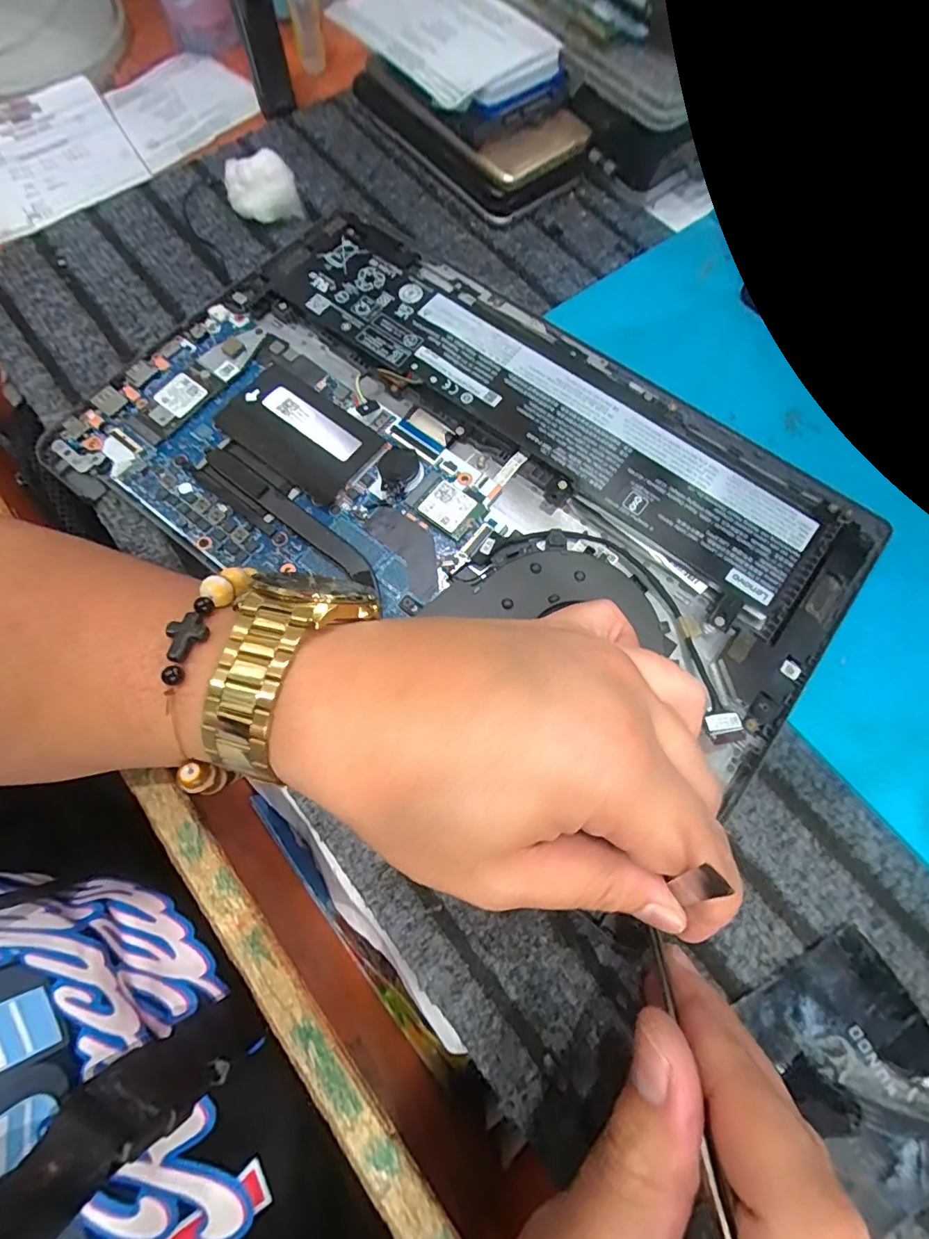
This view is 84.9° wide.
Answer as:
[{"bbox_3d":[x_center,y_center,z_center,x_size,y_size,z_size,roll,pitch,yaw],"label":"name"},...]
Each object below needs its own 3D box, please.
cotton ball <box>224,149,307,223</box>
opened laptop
[{"bbox_3d":[-0.119,-0.255,0.298,0.038,0.025,0.020,-11,72,-6],"label":"cotton ball"},{"bbox_3d":[0.003,-0.067,0.247,0.354,0.012,0.225,34,75,9],"label":"opened laptop"}]

